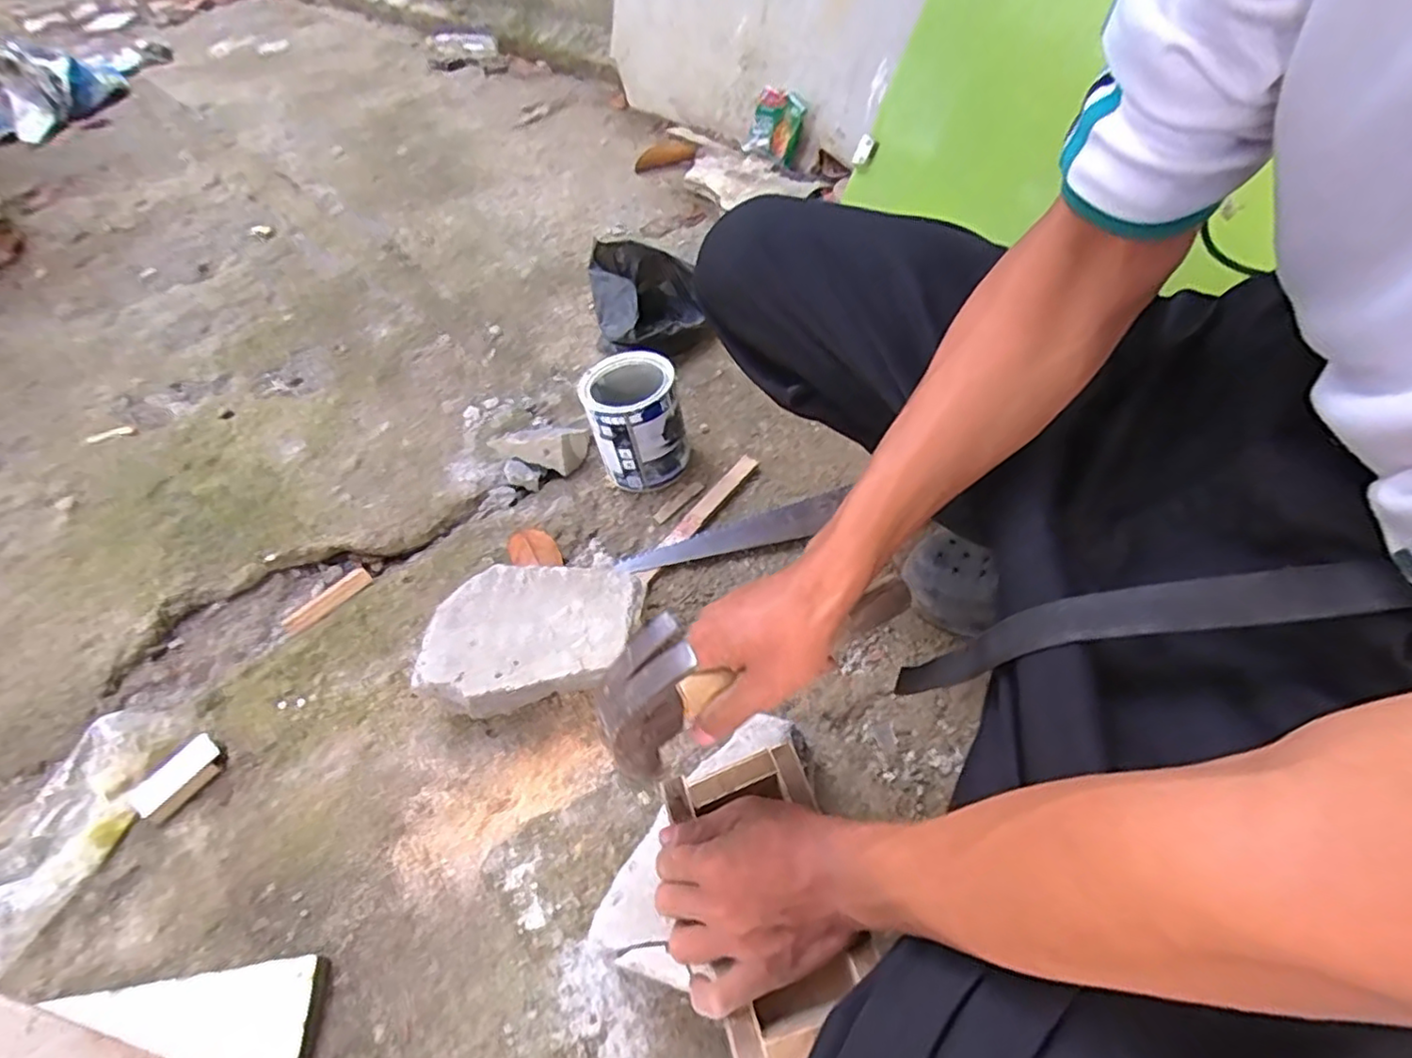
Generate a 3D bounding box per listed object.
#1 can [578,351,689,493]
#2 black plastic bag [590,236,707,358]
[{"bbox_3d":[-0.086,-0.129,0.803,0.106,0.139,0.117,-13,52,-5],"label":"can"},{"bbox_3d":[-0.084,-0.338,0.982,0.168,0.123,0.178,-12,52,-4],"label":"black plastic bag"}]

